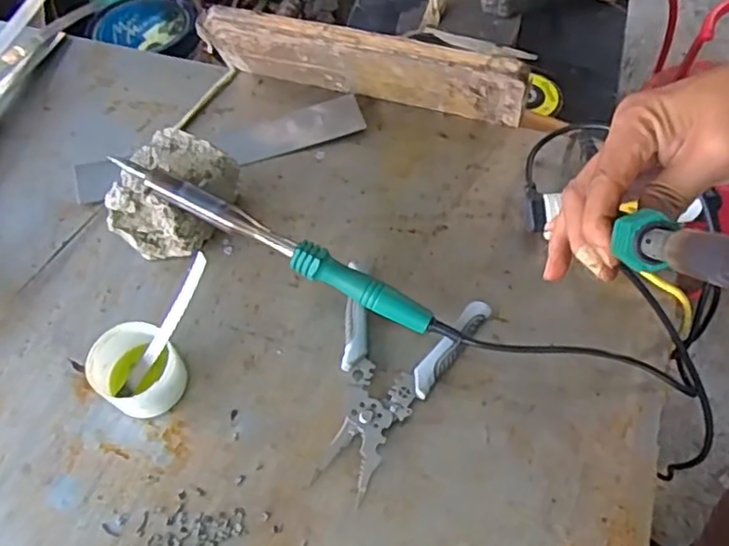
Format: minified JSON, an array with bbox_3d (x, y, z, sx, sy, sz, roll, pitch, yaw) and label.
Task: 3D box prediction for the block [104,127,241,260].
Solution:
[{"bbox_3d":[-0.173,-0.067,0.608,0.093,0.074,0.103,18,63,14],"label":"block"}]

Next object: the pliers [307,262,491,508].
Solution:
[{"bbox_3d":[0.025,0.089,0.538,0.116,0.023,0.181,14,63,9],"label":"pliers"}]

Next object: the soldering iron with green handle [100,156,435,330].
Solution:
[{"bbox_3d":[-0.079,-0.027,0.559,0.296,0.020,0.024,27,64,3],"label":"soldering iron with green handle"}]

